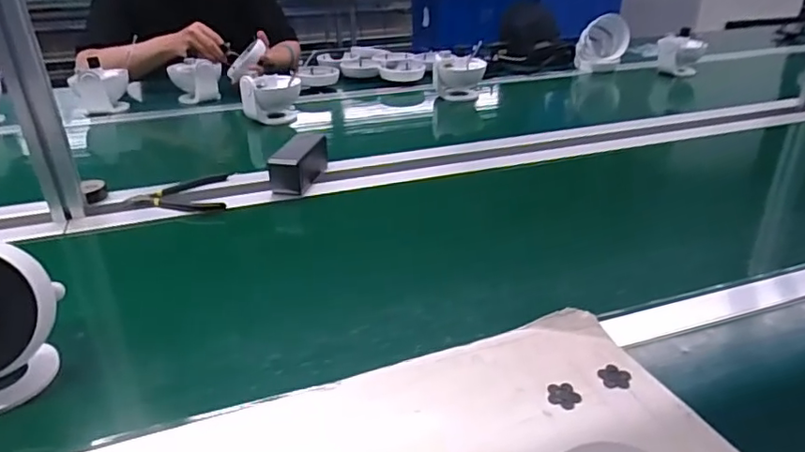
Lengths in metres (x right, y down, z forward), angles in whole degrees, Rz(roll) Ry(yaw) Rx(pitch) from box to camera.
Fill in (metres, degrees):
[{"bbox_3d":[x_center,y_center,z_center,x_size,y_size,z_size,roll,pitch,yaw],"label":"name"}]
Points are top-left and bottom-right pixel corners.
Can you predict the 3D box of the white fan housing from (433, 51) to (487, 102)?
[{"bbox_3d":[0.129,-0.349,1.330,0.121,0.099,0.076,1,28,1],"label":"white fan housing"}]

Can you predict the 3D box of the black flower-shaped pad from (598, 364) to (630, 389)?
[{"bbox_3d":[0.180,0.127,0.482,0.026,0.004,0.028,13,29,23],"label":"black flower-shaped pad"}]

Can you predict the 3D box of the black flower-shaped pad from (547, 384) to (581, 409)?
[{"bbox_3d":[0.133,0.139,0.466,0.026,0.004,0.027,0,27,0],"label":"black flower-shaped pad"}]

